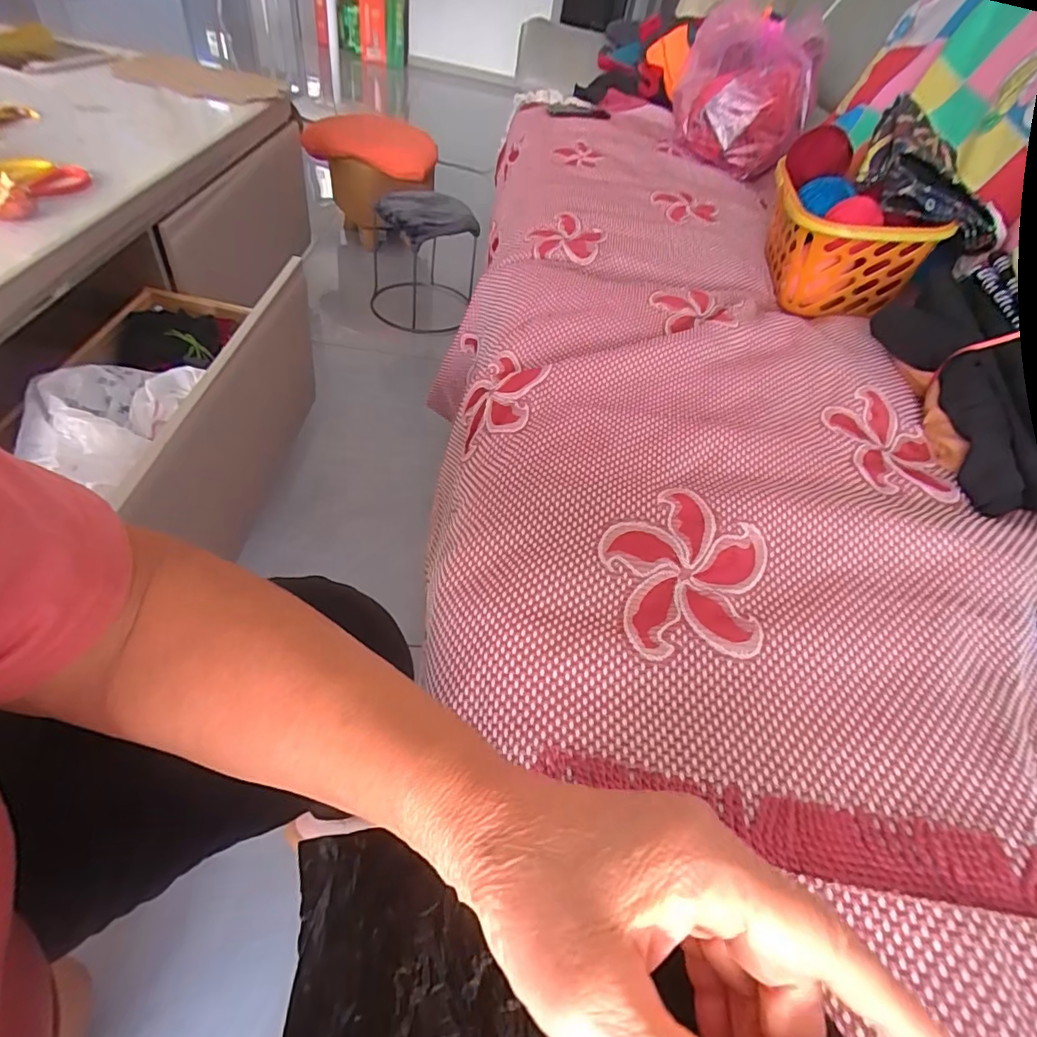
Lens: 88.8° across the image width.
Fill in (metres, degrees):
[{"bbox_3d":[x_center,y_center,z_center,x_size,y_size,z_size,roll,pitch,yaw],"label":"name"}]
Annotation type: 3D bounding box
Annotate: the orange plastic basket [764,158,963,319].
[{"bbox_3d":[0.482,-0.416,0.813,0.186,0.135,0.217,13,48,-1],"label":"orange plastic basket"}]

